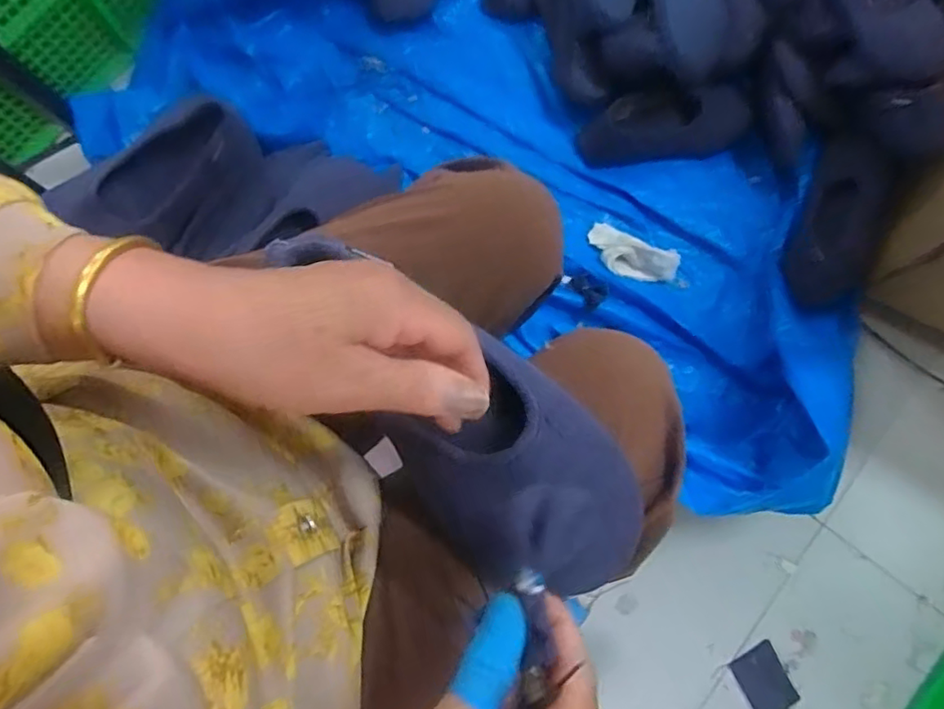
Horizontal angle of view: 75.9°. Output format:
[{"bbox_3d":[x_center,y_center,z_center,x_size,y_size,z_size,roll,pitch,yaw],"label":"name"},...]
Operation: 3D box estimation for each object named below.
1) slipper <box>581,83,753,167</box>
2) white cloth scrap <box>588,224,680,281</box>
[{"bbox_3d":[0.278,-0.331,0.882,0.240,0.063,0.087,-9,79,-1],"label":"slipper"},{"bbox_3d":[0.224,-0.139,0.859,0.131,0.038,0.057,29,81,18],"label":"white cloth scrap"}]

